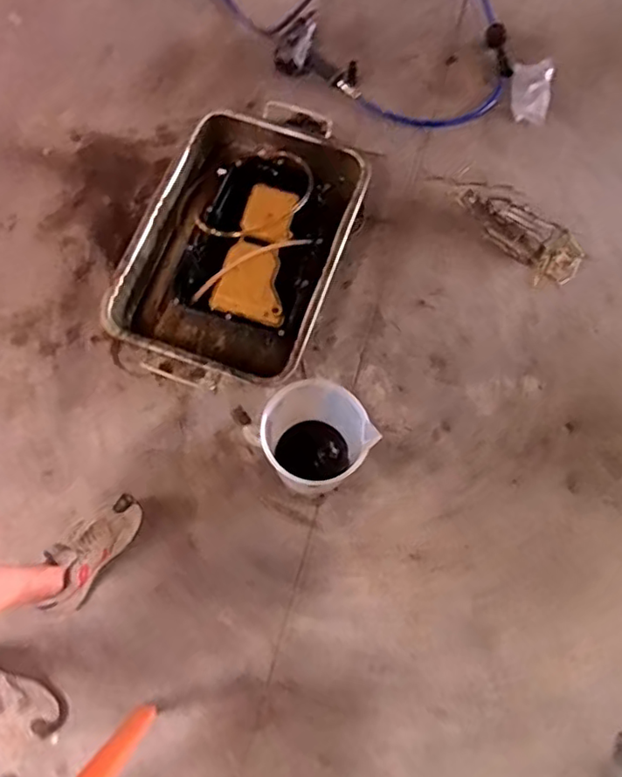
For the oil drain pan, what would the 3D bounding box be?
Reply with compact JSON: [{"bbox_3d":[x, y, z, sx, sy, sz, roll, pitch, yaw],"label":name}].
[{"bbox_3d":[-0.143,-0.328,1.367,0.421,0.143,0.699,20,73,5],"label":"oil drain pan"}]

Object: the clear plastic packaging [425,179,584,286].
[{"bbox_3d":[0.483,-0.397,1.441,0.166,0.035,0.373,-43,77,-13],"label":"clear plastic packaging"}]

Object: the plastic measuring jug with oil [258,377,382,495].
[{"bbox_3d":[0.010,0.105,1.163,0.182,0.247,0.177,0,75,-1],"label":"plastic measuring jug with oil"}]

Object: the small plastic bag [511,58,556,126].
[{"bbox_3d":[0.569,-0.777,1.556,0.105,0.025,0.205,14,76,3],"label":"small plastic bag"}]

